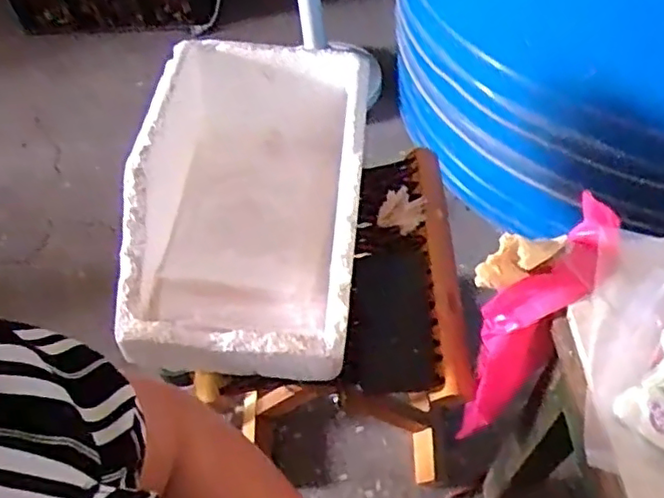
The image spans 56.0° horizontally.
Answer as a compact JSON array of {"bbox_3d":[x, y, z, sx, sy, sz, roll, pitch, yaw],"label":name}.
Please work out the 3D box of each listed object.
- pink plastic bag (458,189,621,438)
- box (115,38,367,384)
[{"bbox_3d":[0.184,0.079,0.578,0.059,0.224,0.150,36,64,25],"label":"pink plastic bag"},{"bbox_3d":[-0.081,-0.056,0.663,0.211,0.168,0.342,3,54,5],"label":"box"}]

